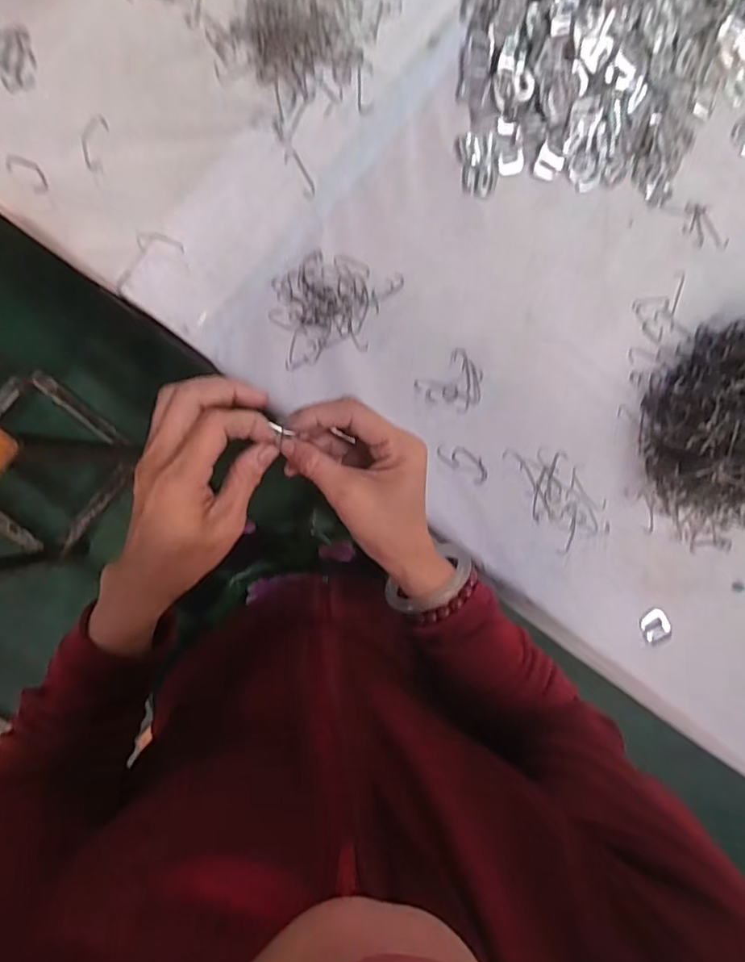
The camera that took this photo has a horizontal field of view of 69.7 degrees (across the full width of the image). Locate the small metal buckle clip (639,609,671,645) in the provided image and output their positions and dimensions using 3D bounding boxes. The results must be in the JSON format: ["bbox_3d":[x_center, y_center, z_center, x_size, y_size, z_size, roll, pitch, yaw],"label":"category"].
[{"bbox_3d":[0.282,0.145,0.534,0.027,0.007,0.030,-33,95,-5],"label":"small metal buckle clip"}]

